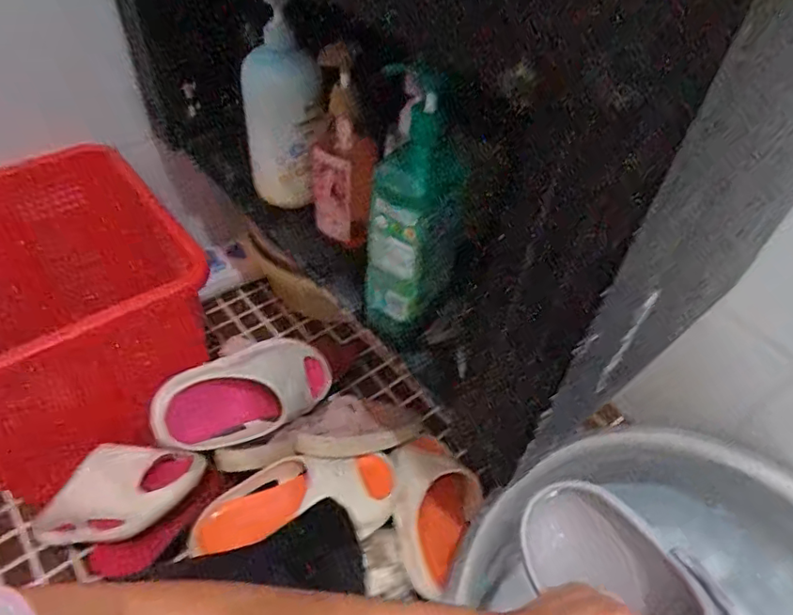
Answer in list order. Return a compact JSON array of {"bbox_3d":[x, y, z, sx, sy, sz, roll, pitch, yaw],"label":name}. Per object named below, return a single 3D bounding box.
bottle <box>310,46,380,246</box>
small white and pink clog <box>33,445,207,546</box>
[{"bbox_3d":[-0.063,-0.175,0.652,0.073,0.241,0.057,-2,49,-7],"label":"bottle"},{"bbox_3d":[-0.341,0.231,0.701,0.187,0.063,0.103,-12,51,-16],"label":"small white and pink clog"}]

